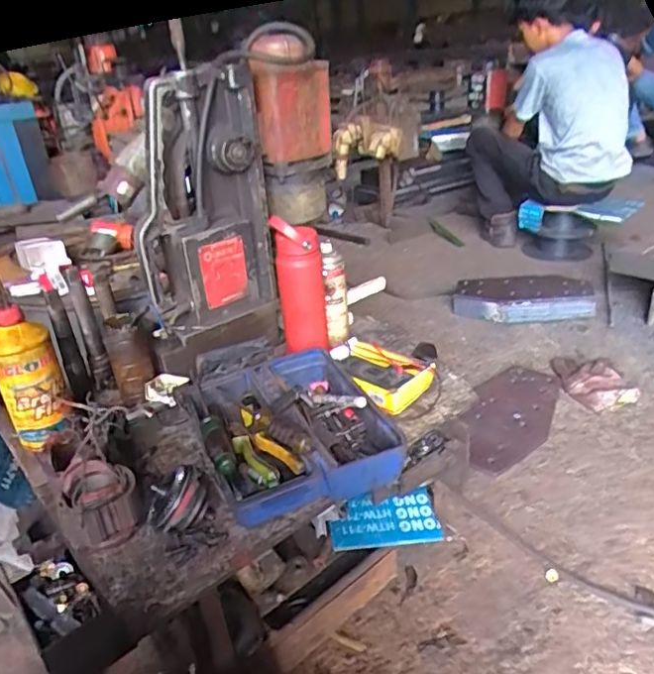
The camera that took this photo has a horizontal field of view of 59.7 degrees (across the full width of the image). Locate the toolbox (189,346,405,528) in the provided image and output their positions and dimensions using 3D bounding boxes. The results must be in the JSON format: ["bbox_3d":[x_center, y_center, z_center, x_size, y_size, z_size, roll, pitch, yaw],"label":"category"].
[{"bbox_3d":[-0.053,0.115,0.796,0.243,0.078,0.280,-14,29,-17],"label":"toolbox"}]

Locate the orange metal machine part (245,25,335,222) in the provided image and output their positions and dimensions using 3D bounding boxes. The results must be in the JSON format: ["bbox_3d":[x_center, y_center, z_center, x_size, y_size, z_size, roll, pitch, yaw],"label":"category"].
[{"bbox_3d":[-0.064,-0.374,1.025,0.142,0.306,0.118,-4,27,0],"label":"orange metal machine part"}]

